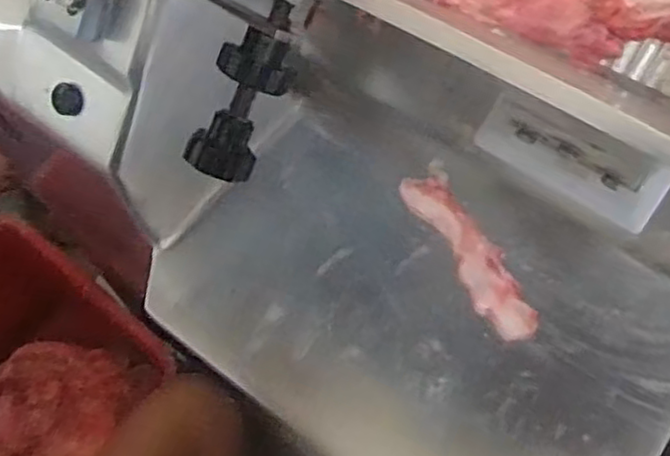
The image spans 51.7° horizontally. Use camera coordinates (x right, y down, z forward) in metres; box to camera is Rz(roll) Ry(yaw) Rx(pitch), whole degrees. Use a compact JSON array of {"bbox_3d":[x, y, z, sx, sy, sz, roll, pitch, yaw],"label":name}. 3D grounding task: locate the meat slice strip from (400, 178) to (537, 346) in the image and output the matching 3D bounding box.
[{"bbox_3d":[0.089,0.015,0.465,0.032,0.004,0.133,-25,62,-10],"label":"meat slice strip"}]

